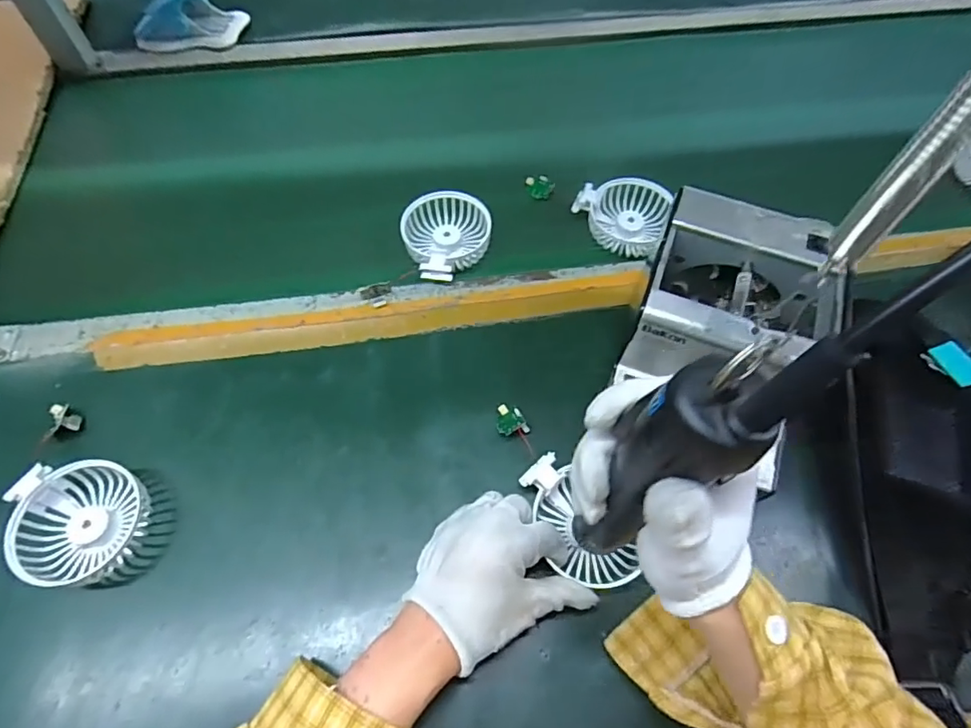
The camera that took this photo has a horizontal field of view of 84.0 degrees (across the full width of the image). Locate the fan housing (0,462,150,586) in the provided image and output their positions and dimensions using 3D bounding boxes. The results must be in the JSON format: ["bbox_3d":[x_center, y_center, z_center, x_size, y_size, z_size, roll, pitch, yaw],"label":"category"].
[{"bbox_3d":[-0.307,0.118,0.410,0.085,0.036,0.086,0,61,-1],"label":"fan housing"}]

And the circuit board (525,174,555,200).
[{"bbox_3d":[0.058,-0.196,0.593,0.033,0.015,0.025,20,63,10],"label":"circuit board"}]

